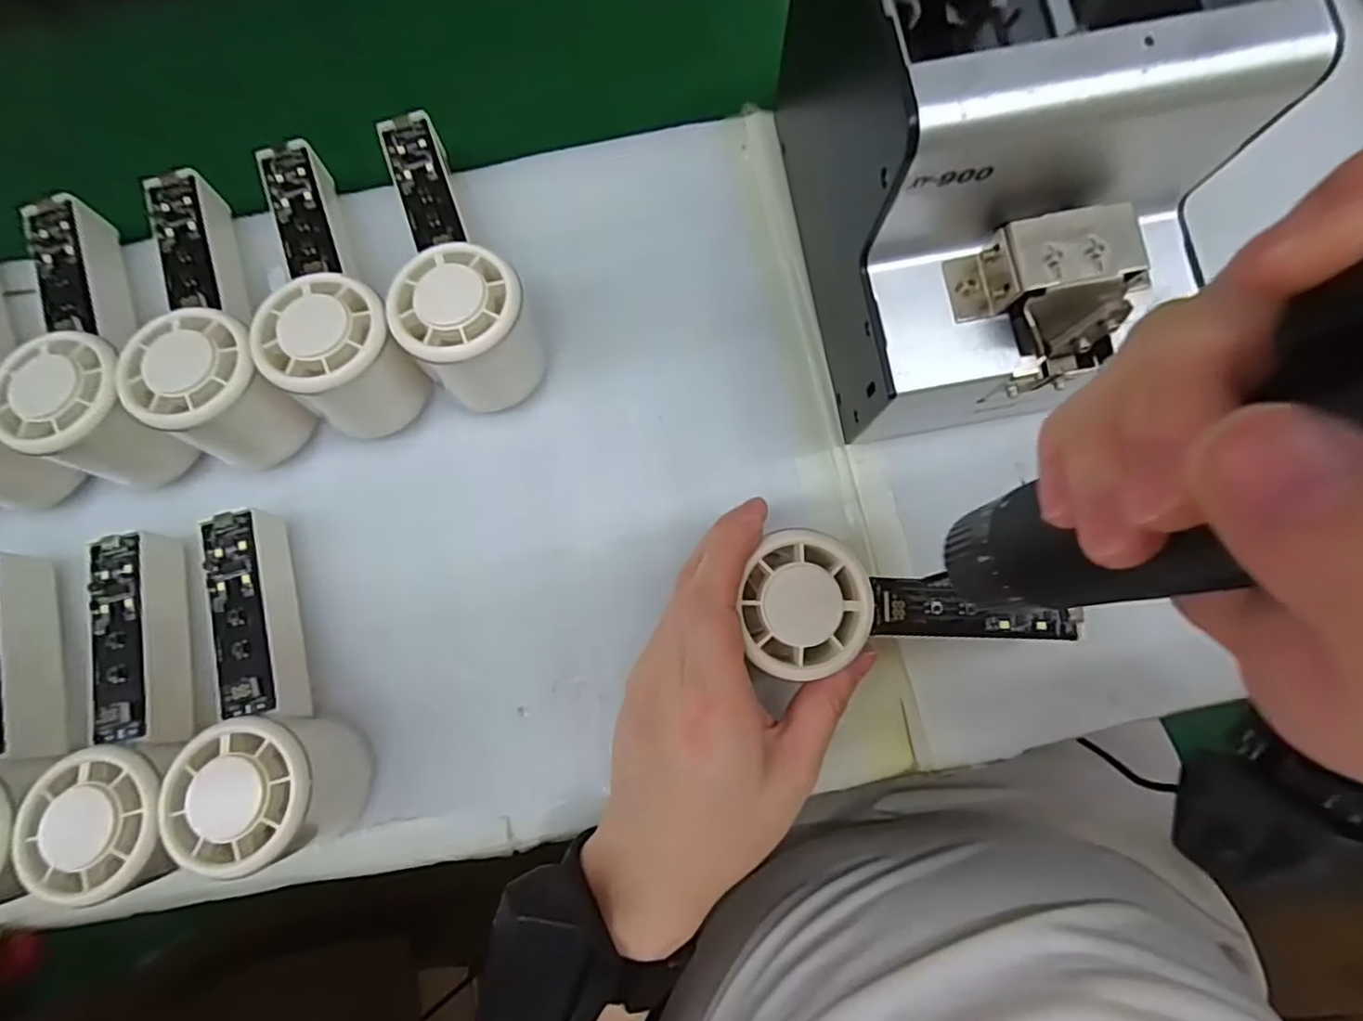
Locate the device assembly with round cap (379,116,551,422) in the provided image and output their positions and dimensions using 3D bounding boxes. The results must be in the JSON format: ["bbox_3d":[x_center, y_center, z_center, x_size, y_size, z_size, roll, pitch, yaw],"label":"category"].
[{"bbox_3d":[-0.114,-0.125,0.297,0.053,0.056,0.153,-25,82,0],"label":"device assembly with round cap"}]

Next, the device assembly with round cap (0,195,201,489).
[{"bbox_3d":[-0.277,-0.084,0.308,0.061,0.059,0.152,-22,71,-1],"label":"device assembly with round cap"}]

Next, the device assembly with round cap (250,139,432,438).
[{"bbox_3d":[-0.168,-0.112,0.310,0.056,0.061,0.152,-21,71,0],"label":"device assembly with round cap"}]

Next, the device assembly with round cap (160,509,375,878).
[{"bbox_3d":[-0.183,0.074,0.281,0.053,0.057,0.151,-18,70,0],"label":"device assembly with round cap"}]

